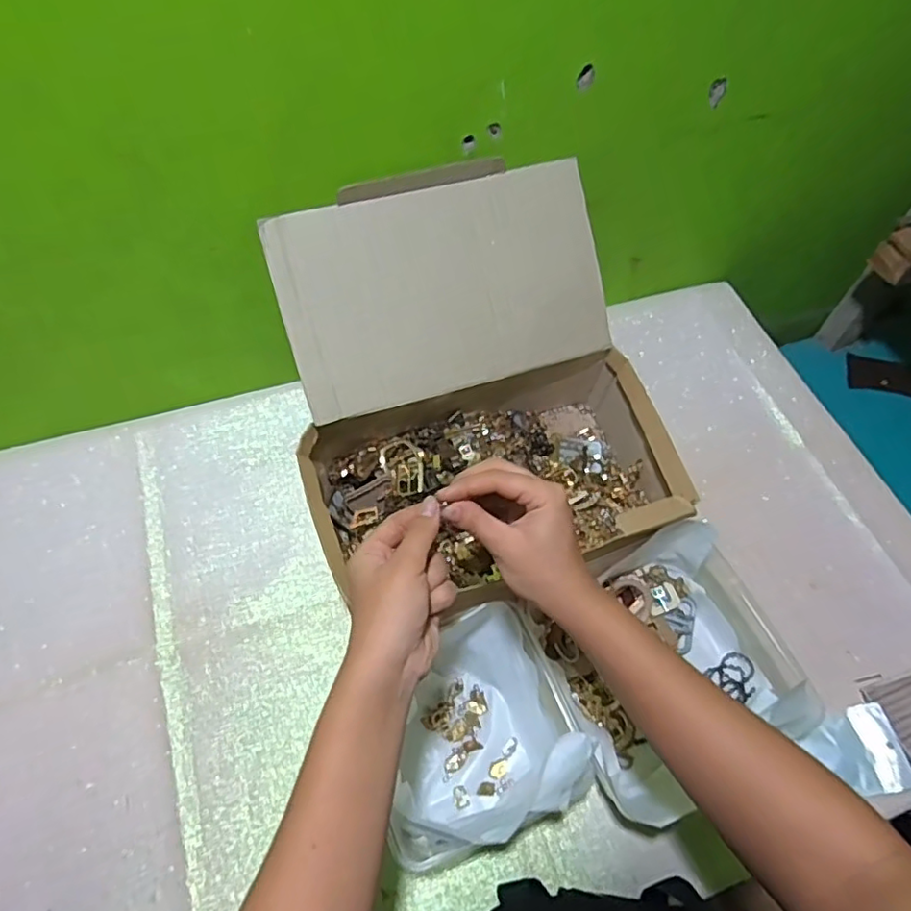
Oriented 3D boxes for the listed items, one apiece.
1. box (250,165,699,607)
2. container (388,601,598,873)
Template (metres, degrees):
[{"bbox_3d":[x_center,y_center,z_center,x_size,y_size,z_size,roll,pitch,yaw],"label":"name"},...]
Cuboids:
[{"bbox_3d":[0.017,-0.055,0.581,0.325,0.224,0.324,-14,60,-11],"label":"box"},{"bbox_3d":[0.010,0.221,0.499,0.154,0.079,0.162,-19,61,-13],"label":"container"}]

